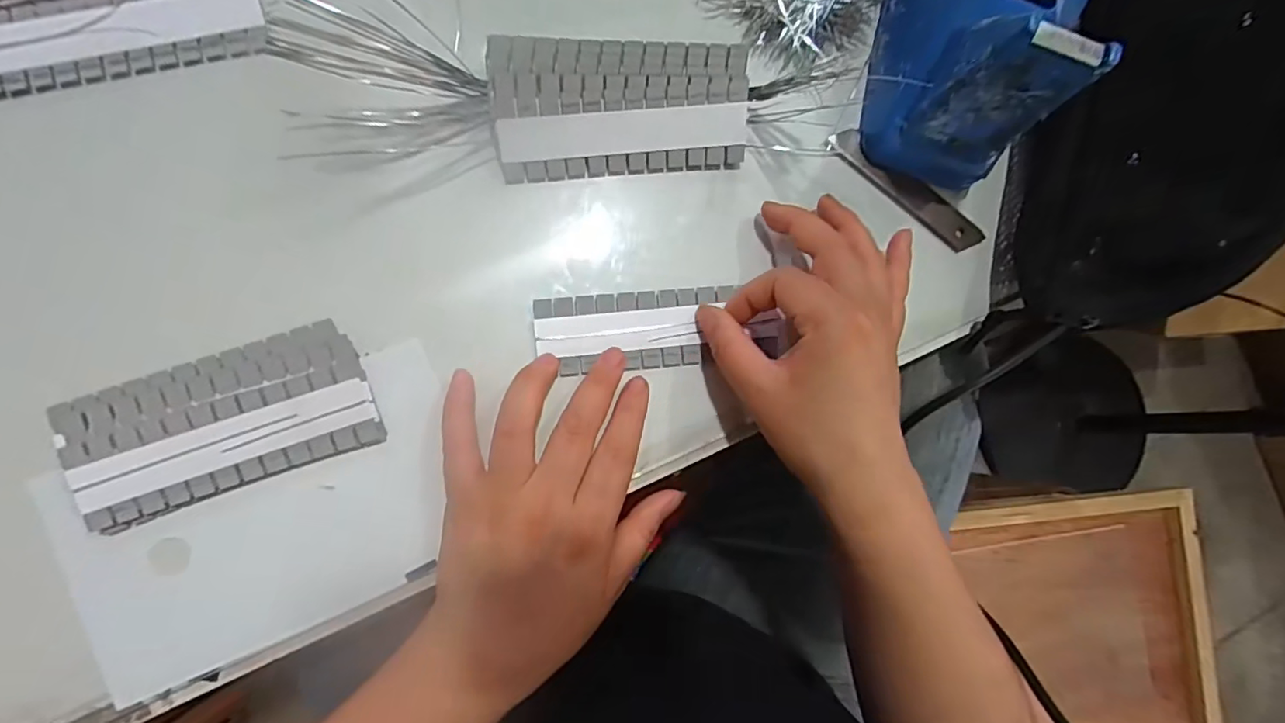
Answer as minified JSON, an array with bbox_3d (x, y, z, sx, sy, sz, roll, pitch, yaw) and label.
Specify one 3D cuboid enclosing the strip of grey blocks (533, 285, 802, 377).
[{"bbox_3d":[-0.005,-0.016,0.300,0.097,0.005,0.040,-5,88,-9],"label":"strip of grey blocks"}]

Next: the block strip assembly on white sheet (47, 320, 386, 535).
[{"bbox_3d":[-0.191,0.027,0.267,0.125,0.011,0.060,-19,90,-8],"label":"block strip assembly on white sheet"}]

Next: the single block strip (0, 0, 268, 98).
[{"bbox_3d":[-0.244,-0.154,0.272,0.124,0.004,0.038,-17,90,-8],"label":"single block strip"}]

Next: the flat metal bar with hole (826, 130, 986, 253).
[{"bbox_3d":[0.148,-0.096,0.328,0.102,0.004,0.020,34,83,-5],"label":"flat metal bar with hole"}]

